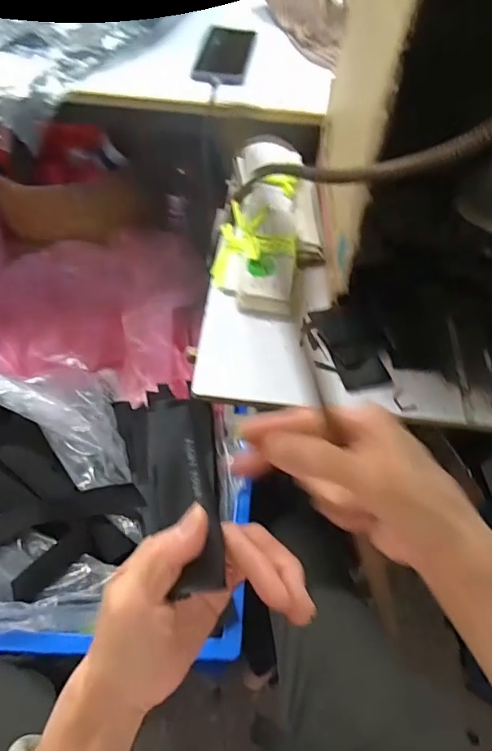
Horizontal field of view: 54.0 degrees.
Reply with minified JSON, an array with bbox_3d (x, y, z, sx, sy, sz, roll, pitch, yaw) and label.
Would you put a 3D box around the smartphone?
[{"bbox_3d":[-0.029,-0.470,0.707,0.074,0.015,0.157,8,55,2],"label":"smartphone"}]

